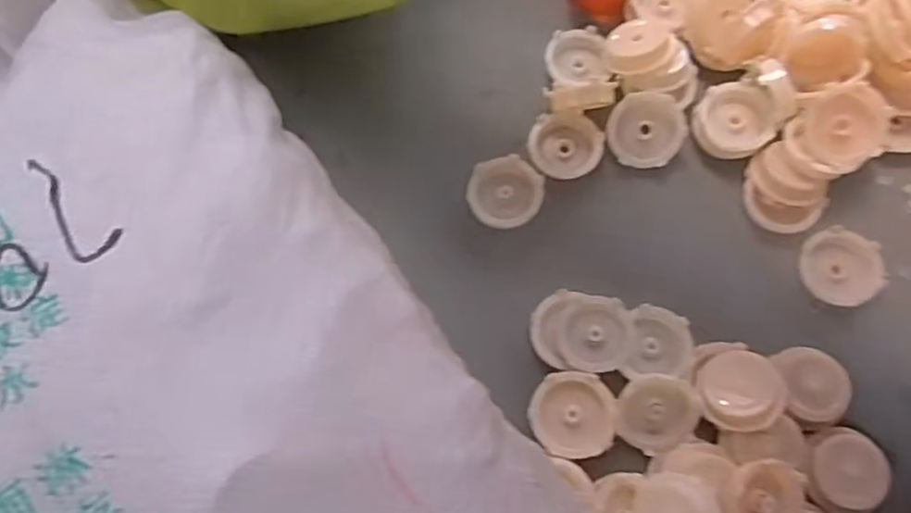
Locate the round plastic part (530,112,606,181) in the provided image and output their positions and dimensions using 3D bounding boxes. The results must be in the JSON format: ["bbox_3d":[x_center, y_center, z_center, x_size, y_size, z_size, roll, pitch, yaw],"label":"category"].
[{"bbox_3d":[0.091,-0.091,0.549,0.060,0.019,0.056,-1,74,2],"label":"round plastic part"}]

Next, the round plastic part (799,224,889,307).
[{"bbox_3d":[0.292,0.008,0.509,0.057,0.020,0.058,-1,74,2],"label":"round plastic part"}]

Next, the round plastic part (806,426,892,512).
[{"bbox_3d":[0.270,0.148,0.463,0.054,0.021,0.053,-1,74,2],"label":"round plastic part"}]

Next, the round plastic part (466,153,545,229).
[{"bbox_3d":[0.039,-0.053,0.538,0.060,0.012,0.056,-1,74,2],"label":"round plastic part"}]

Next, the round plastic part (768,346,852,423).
[{"bbox_3d":[0.256,0.090,0.481,0.052,0.019,0.055,2,67,-5],"label":"round plastic part"}]

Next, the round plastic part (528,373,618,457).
[{"bbox_3d":[0.083,0.112,0.472,0.060,0.009,0.058,-1,74,2],"label":"round plastic part"}]

